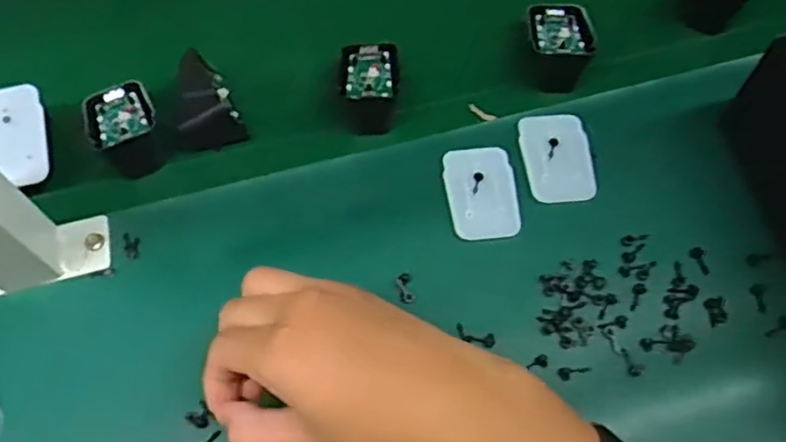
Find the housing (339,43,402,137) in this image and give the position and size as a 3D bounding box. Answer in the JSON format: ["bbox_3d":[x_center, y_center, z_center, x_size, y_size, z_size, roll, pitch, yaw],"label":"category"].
[{"bbox_3d":[-0.017,-0.101,0.493,0.041,0.041,0.063,0,61,-1],"label":"housing"}]

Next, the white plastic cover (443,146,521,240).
[{"bbox_3d":[0.059,-0.021,0.450,0.045,0.004,0.071,-5,63,-2],"label":"white plastic cover"}]

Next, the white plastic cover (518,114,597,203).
[{"bbox_3d":[0.114,-0.044,0.464,0.047,0.004,0.071,-6,63,-2],"label":"white plastic cover"}]

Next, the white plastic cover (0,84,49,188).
[{"bbox_3d":[-0.255,-0.057,0.451,0.042,0.004,0.070,-11,79,-14],"label":"white plastic cover"}]

